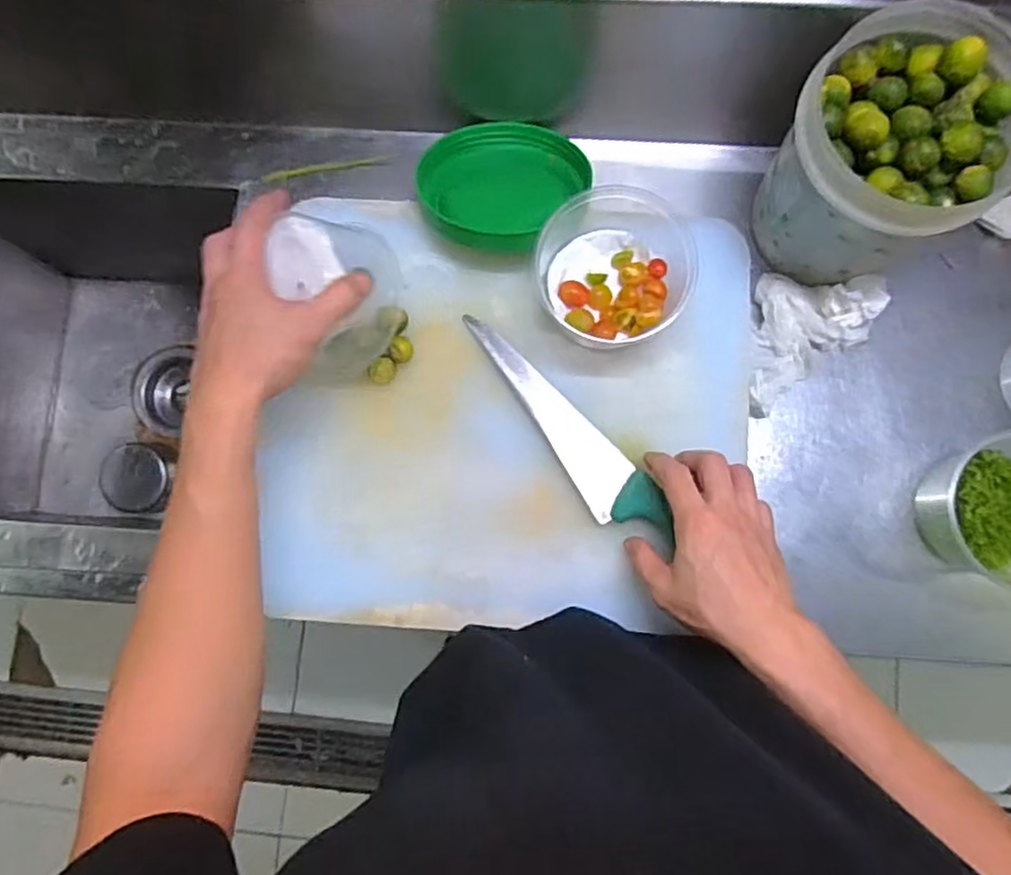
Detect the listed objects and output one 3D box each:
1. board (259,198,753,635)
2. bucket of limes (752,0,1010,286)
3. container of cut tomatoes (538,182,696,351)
[{"bbox_3d":[0.004,-0.017,0.517,0.357,0.028,0.324,5,82,3],"label":"board"},{"bbox_3d":[0.262,-0.191,0.483,0.131,0.163,0.128,0,82,2],"label":"bucket of limes"},{"bbox_3d":[0.084,-0.131,0.507,0.124,0.058,0.113,-34,82,-3],"label":"container of cut tomatoes"}]

